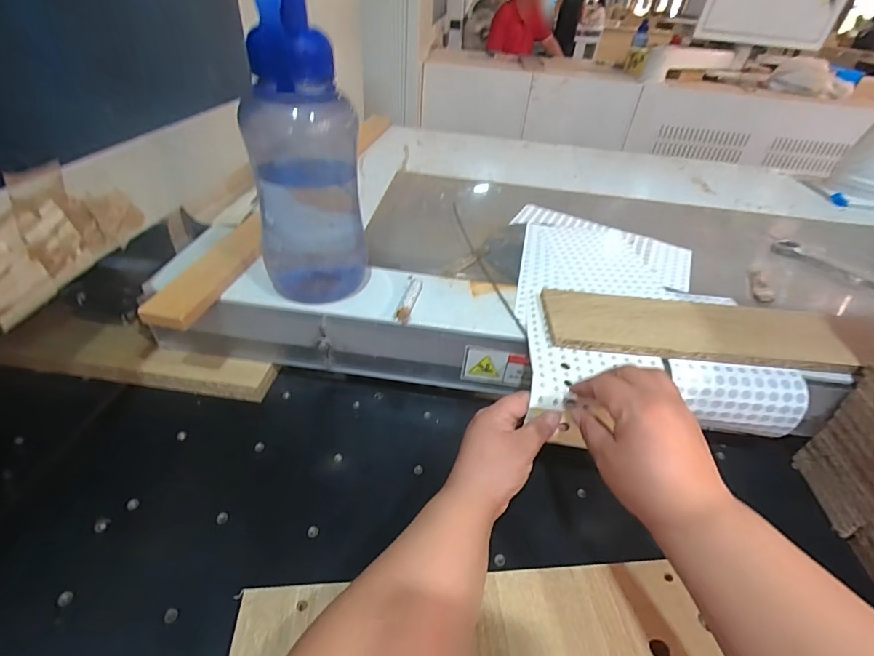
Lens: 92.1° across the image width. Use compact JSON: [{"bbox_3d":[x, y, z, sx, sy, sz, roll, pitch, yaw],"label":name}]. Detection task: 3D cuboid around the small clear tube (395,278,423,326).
[{"bbox_3d":[-0.030,-0.034,0.467,0.016,0.012,0.070,11,41,7],"label":"small clear tube"}]

